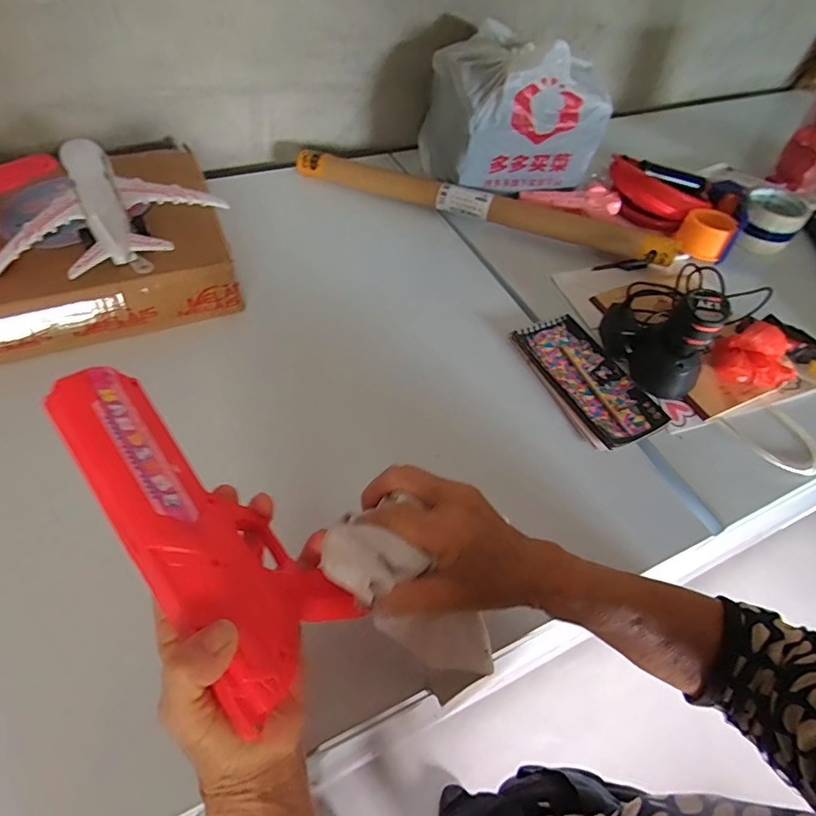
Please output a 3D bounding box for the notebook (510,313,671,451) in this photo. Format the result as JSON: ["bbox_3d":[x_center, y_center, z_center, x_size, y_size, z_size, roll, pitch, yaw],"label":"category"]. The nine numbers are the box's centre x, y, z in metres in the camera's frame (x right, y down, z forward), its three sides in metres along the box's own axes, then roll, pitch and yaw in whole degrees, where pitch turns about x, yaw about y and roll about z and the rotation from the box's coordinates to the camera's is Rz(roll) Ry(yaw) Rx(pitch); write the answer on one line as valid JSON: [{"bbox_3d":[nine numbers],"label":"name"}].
[{"bbox_3d":[0.195,-0.035,0.553,0.095,0.012,0.178,-21,58,-20],"label":"notebook"}]

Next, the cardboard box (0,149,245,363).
[{"bbox_3d":[-0.399,-0.176,0.549,0.367,0.089,0.270,-21,57,-20],"label":"cardboard box"}]

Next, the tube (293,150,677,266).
[{"bbox_3d":[0.097,-0.293,0.713,0.560,0.046,0.046,20,54,10],"label":"tube"}]

